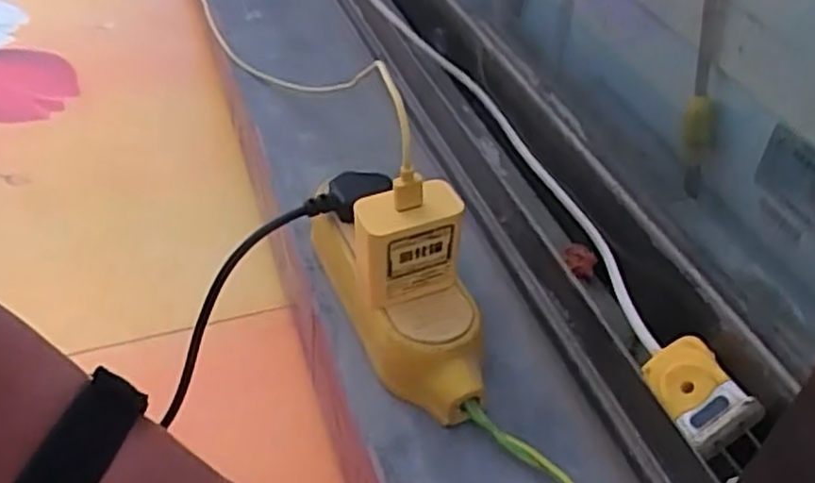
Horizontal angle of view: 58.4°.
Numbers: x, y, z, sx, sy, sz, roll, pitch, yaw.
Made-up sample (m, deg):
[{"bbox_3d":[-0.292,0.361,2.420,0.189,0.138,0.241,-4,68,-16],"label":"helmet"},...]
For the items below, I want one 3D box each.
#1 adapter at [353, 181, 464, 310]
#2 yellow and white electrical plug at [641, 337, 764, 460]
[{"bbox_3d":[-0.001,0.001,0.366,0.050,0.051,0.026,-12,45,-16],"label":"adapter"},{"bbox_3d":[0.126,0.066,0.317,0.031,0.012,0.047,-40,43,11],"label":"yellow and white electrical plug"}]

